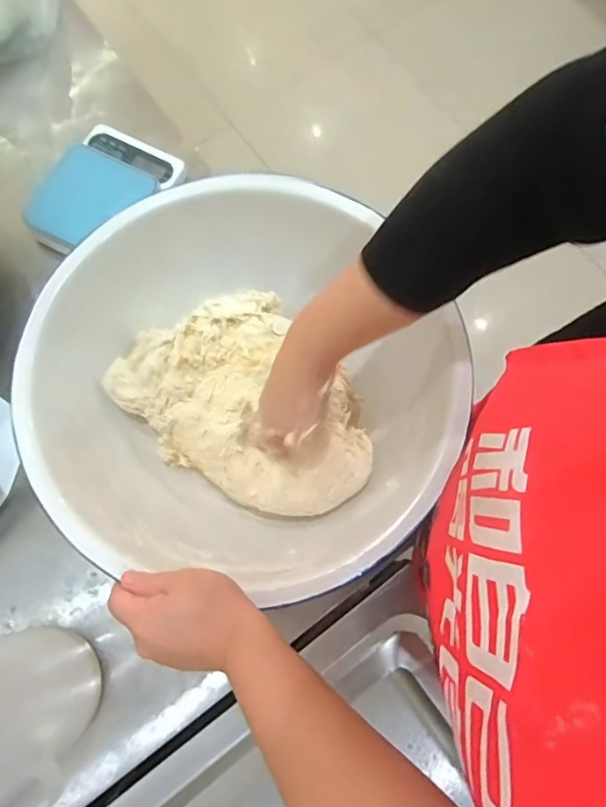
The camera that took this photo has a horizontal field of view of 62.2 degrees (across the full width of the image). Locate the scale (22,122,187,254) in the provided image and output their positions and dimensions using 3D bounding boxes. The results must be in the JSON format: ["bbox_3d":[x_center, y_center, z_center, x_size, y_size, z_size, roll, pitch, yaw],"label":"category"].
[{"bbox_3d":[-0.252,-0.262,0.644,0.130,0.039,0.182,29,77,6],"label":"scale"}]

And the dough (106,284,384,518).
[{"bbox_3d":[-0.052,-0.012,0.524,0.275,0.061,0.200,28,77,6],"label":"dough"}]

